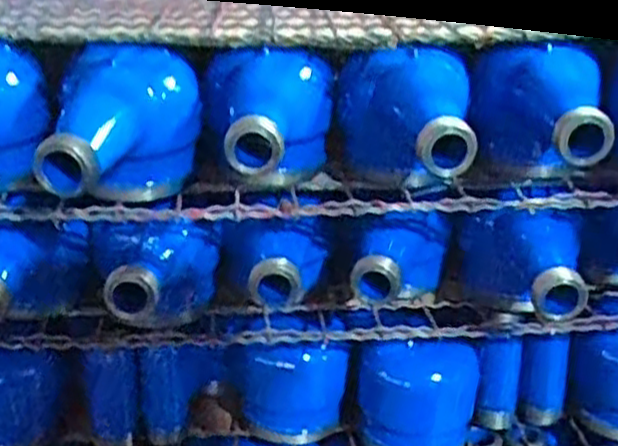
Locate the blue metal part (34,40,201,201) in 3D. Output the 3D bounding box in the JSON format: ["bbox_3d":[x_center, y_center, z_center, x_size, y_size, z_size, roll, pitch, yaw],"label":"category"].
[{"bbox_3d":[-0.102,-0.050,0.428,0.077,0.094,0.099,-1,22,-4],"label":"blue metal part"}]

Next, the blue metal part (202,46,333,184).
[{"bbox_3d":[-0.022,-0.054,0.447,0.080,0.084,0.094,-1,22,-4],"label":"blue metal part"}]

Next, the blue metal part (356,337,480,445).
[{"bbox_3d":[0.082,0.116,0.564,0.080,0.087,0.081,8,23,18],"label":"blue metal part"}]

